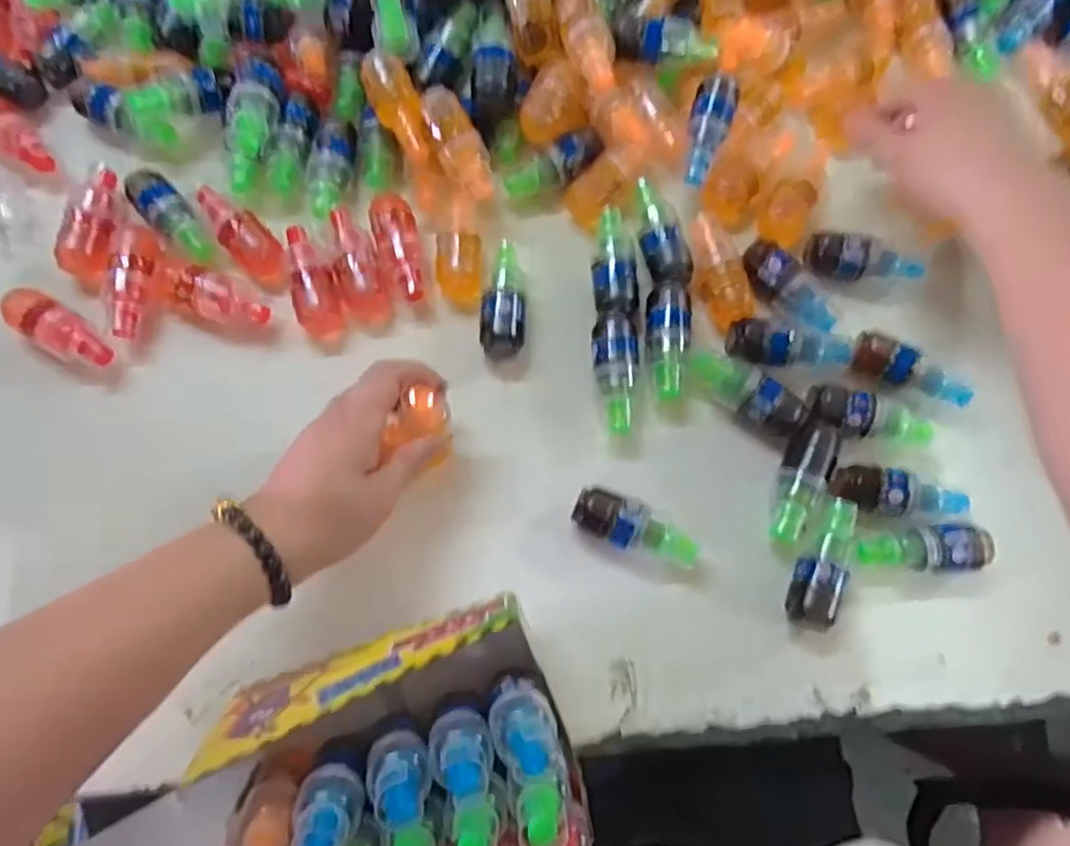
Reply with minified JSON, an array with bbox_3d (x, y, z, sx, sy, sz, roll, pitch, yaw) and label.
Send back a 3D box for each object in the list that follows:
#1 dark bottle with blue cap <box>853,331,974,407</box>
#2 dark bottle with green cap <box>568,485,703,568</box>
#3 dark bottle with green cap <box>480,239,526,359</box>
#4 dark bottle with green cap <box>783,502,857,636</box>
[{"bbox_3d":[0.244,-0.030,0.459,0.078,0.030,0.025,30,77,10],"label":"dark bottle with blue cap"},{"bbox_3d":[0.062,0.064,0.428,0.078,0.033,0.028,19,75,7],"label":"dark bottle with green cap"},{"bbox_3d":[-0.020,-0.082,0.470,0.029,0.023,0.077,1,74,2],"label":"dark bottle with green cap"},{"bbox_3d":[0.176,0.085,0.426,0.026,0.028,0.079,27,76,9],"label":"dark bottle with green cap"}]

